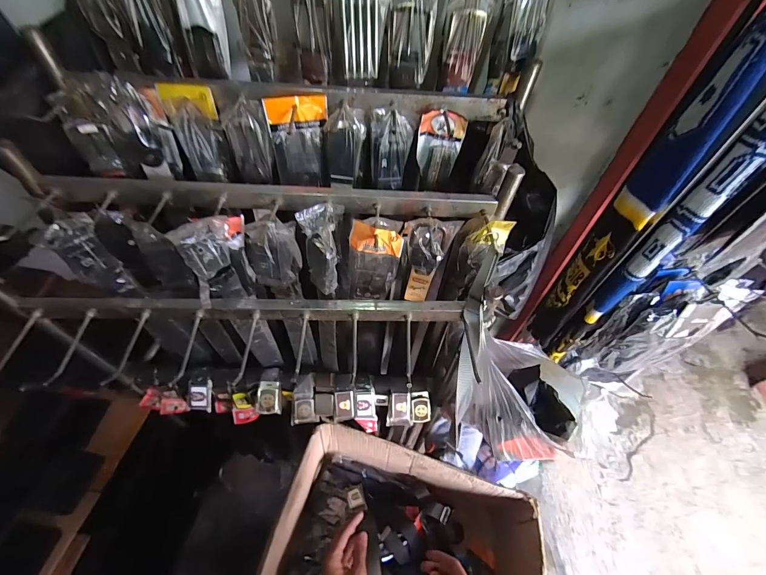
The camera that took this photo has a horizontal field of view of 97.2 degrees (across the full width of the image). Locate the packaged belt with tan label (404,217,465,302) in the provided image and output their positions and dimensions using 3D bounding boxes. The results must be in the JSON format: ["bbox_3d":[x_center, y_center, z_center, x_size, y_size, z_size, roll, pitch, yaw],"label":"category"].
[{"bbox_3d":[0.062,-0.034,0.497,0.066,0.158,0.025,-2,51,-7],"label":"packaged belt with tan label"}]

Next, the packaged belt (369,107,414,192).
[{"bbox_3d":[0.011,-0.199,0.496,0.058,0.109,0.021,1,51,-4],"label":"packaged belt"}]

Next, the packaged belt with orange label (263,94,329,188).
[{"bbox_3d":[-0.121,-0.208,0.496,0.079,0.129,0.016,-8,52,-12],"label":"packaged belt with orange label"}]

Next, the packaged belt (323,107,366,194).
[{"bbox_3d":[-0.054,-0.196,0.504,0.053,0.123,0.027,-2,51,-7],"label":"packaged belt"}]

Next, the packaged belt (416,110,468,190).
[{"bbox_3d":[0.082,-0.201,0.503,0.062,0.110,0.021,7,51,0],"label":"packaged belt"}]

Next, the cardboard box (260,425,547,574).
[{"bbox_3d":[0.050,0.590,0.742,0.542,0.253,0.365,15,51,7],"label":"cardboard box"}]

